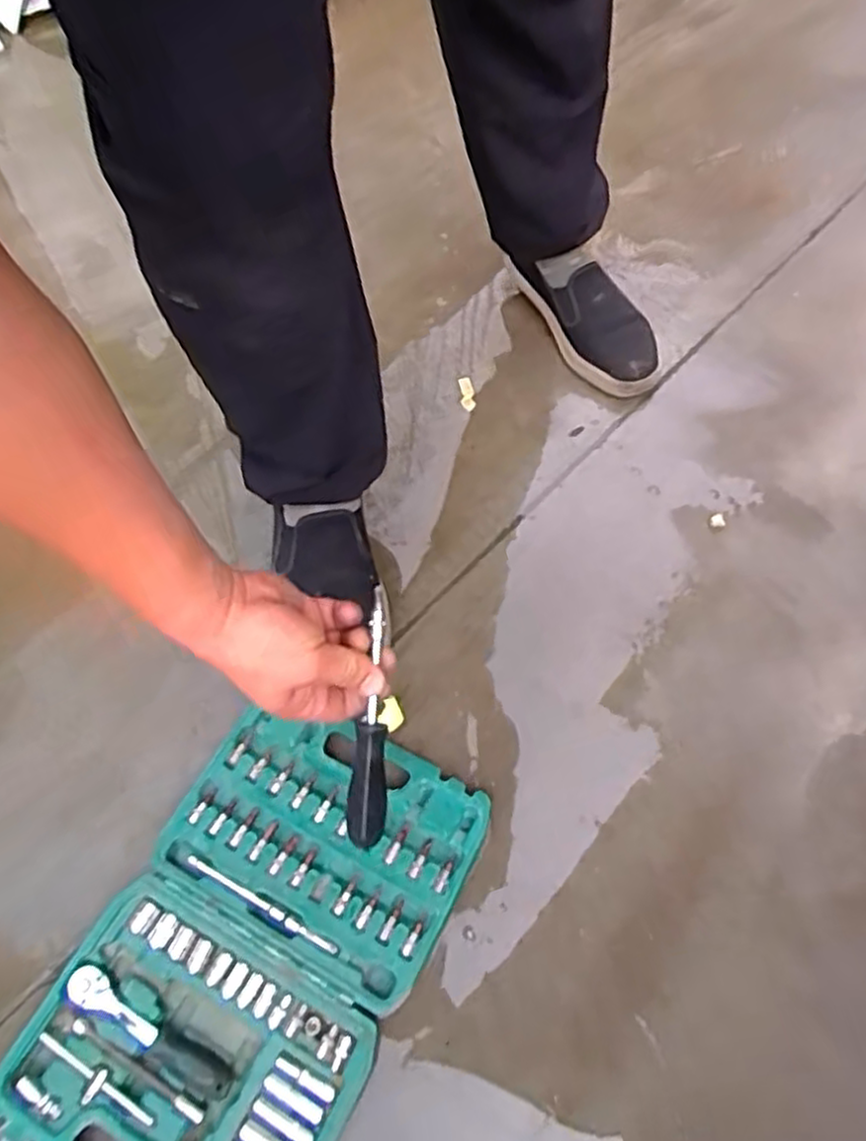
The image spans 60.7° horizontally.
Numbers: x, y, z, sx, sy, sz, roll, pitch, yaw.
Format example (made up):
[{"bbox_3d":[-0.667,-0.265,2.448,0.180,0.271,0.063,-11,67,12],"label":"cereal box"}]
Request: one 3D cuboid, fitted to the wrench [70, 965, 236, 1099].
[{"bbox_3d":[-0.234,0.379,0.607,0.159,0.017,0.027,27,63,13],"label":"wrench"}]

